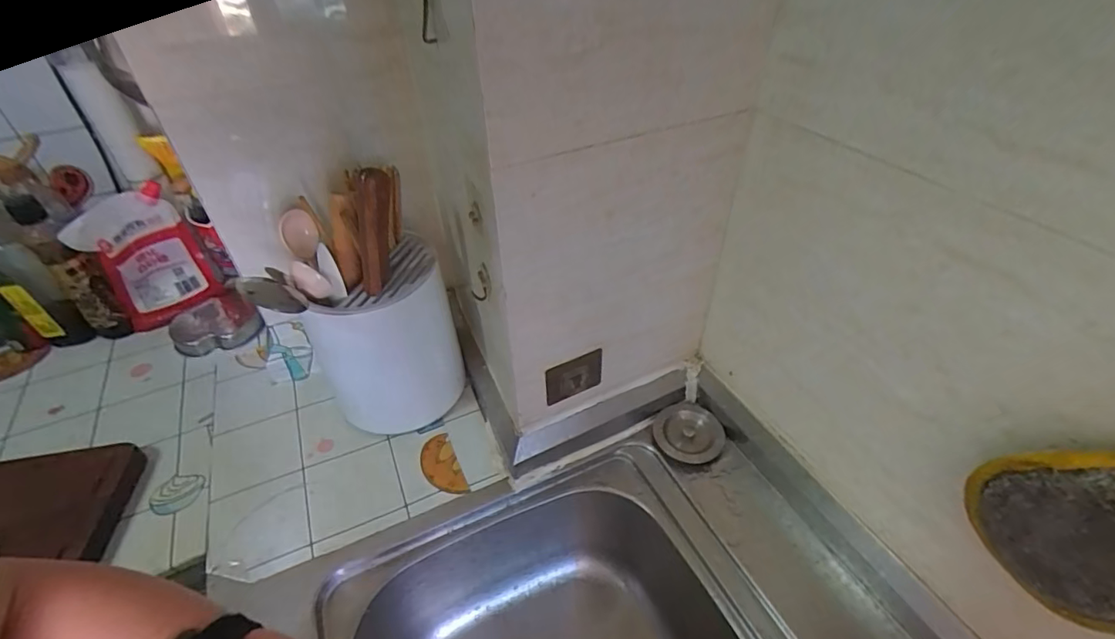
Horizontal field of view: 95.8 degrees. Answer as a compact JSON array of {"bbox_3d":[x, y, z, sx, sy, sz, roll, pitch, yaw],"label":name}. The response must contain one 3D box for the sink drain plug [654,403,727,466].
[{"bbox_3d":[0.164,0.140,0.631,0.081,0.024,0.083,4,42,7],"label":"sink drain plug"}]

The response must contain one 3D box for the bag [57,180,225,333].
[{"bbox_3d":[-0.590,-0.084,0.730,0.127,0.194,0.038,-33,50,-30],"label":"bag"}]

